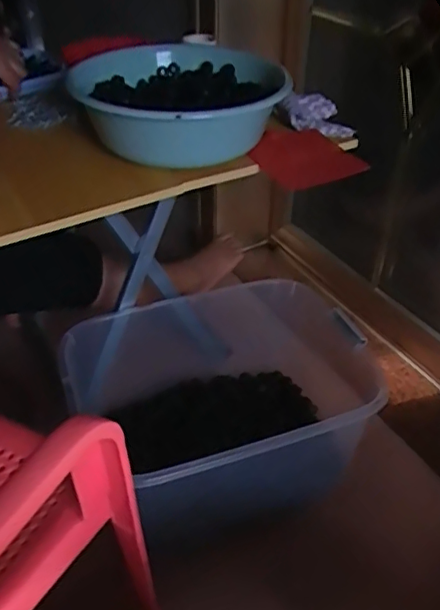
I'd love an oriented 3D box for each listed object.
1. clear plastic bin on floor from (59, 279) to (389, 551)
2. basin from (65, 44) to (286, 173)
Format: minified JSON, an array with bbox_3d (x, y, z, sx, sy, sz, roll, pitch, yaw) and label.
[{"bbox_3d":[0.017,0.173,0.973,0.498,0.239,0.360,-13,41,-17],"label":"clear plastic bin on floor"},{"bbox_3d":[-0.050,-0.279,0.785,0.253,0.098,0.231,1,38,0],"label":"basin"}]

